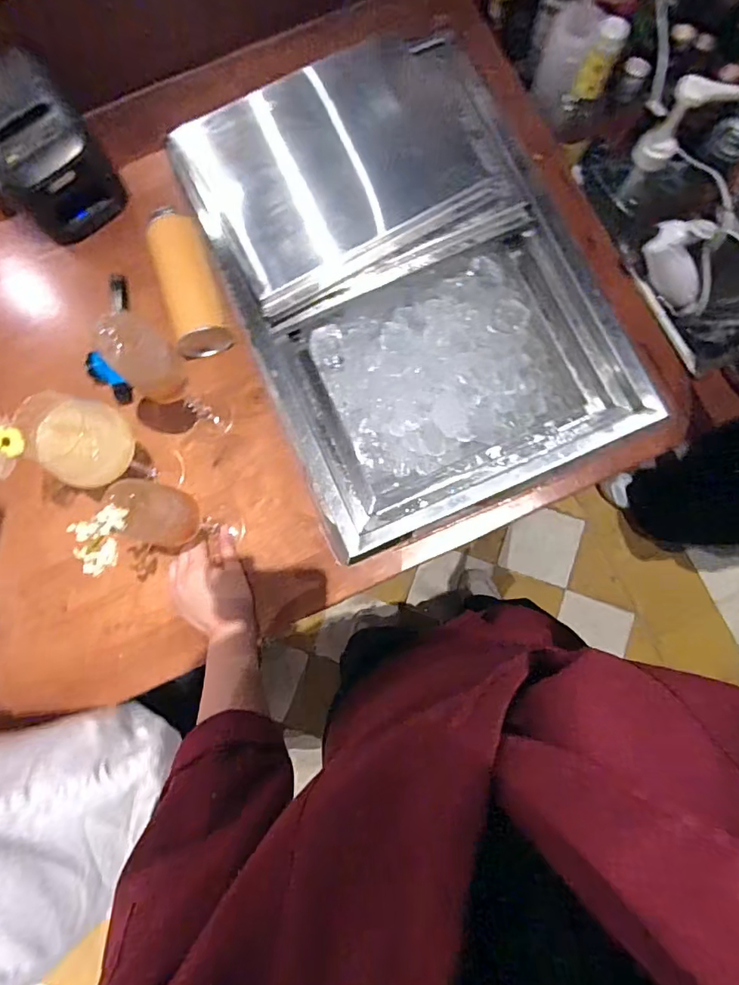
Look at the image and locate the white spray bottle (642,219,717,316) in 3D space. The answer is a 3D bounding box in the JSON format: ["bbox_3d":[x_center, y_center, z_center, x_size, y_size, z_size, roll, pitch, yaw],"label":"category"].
[{"bbox_3d":[0.399,-0.281,0.662,0.080,0.172,0.056,12,81,44],"label":"white spray bottle"}]

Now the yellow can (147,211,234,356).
[{"bbox_3d":[-0.228,-0.268,0.653,0.068,0.066,0.187,-15,82,-1],"label":"yellow can"}]

